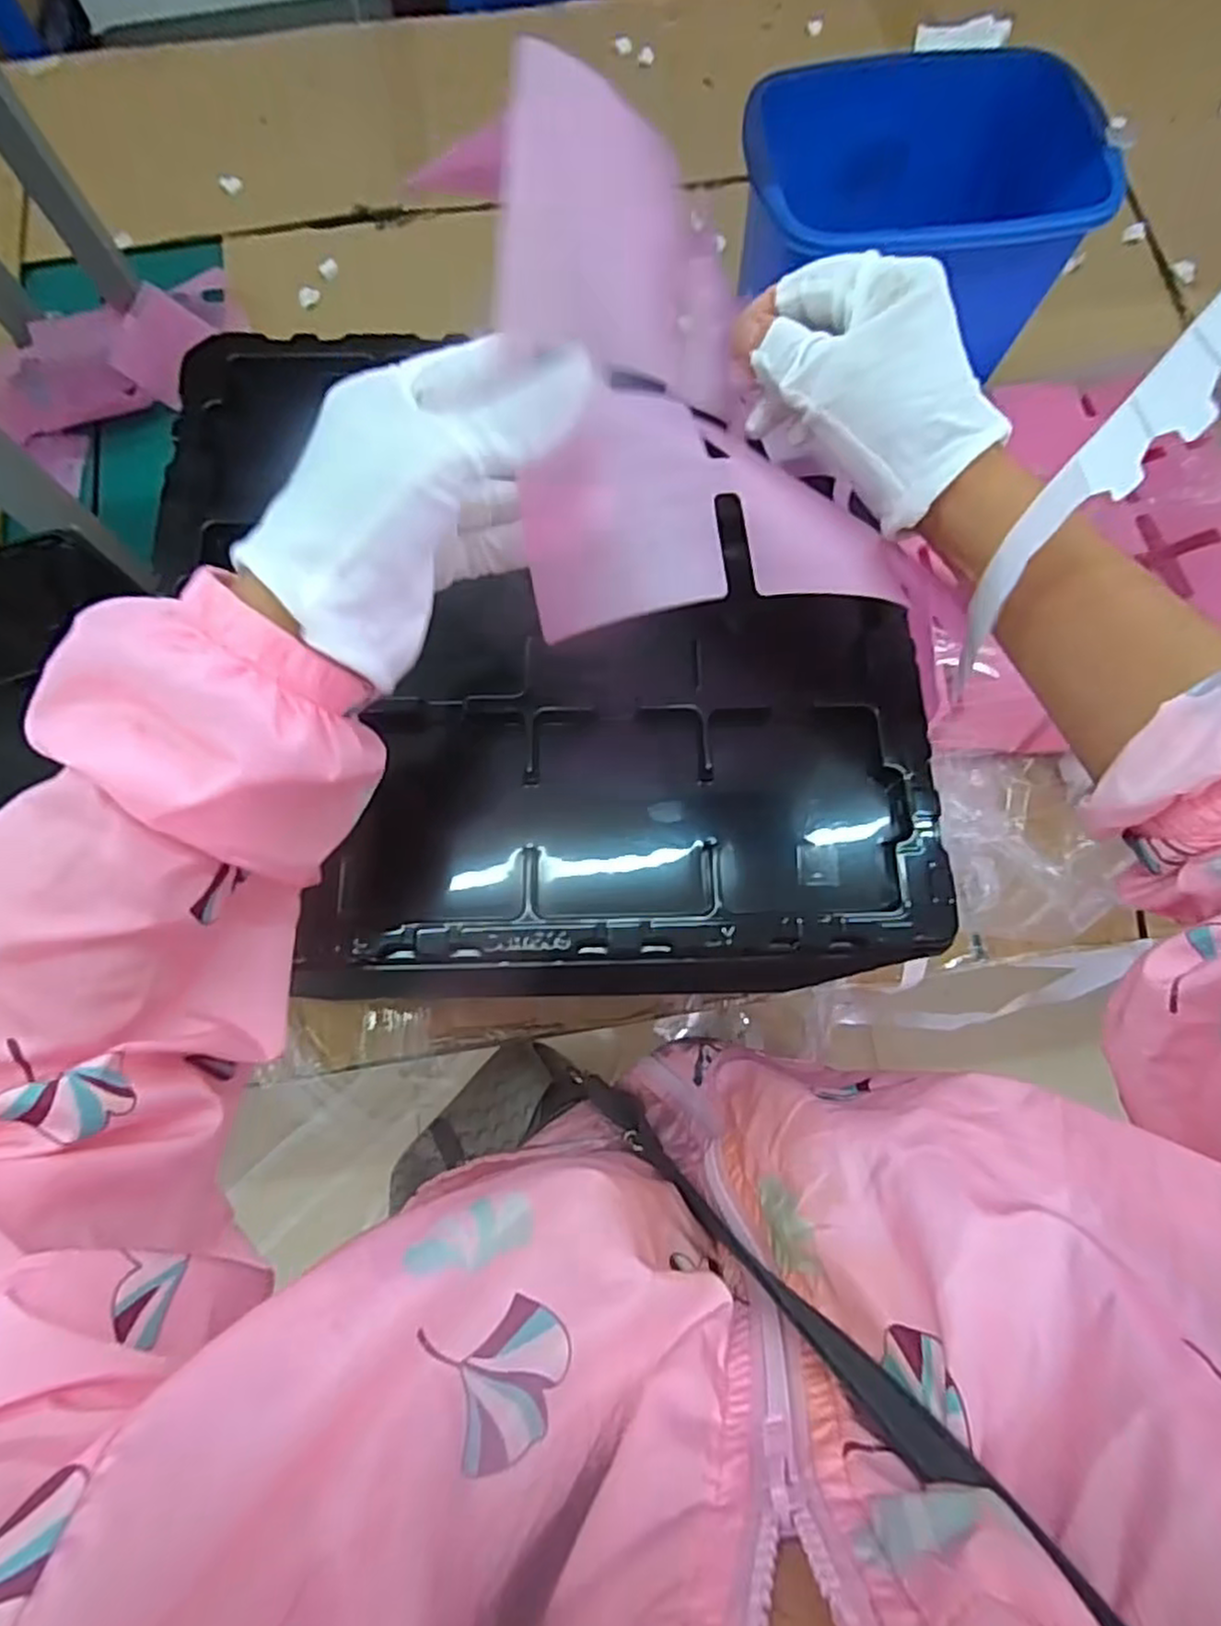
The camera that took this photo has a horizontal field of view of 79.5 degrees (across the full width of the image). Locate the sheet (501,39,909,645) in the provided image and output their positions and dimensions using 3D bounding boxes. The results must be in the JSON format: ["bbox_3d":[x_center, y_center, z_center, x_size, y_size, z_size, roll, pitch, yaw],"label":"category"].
[{"bbox_3d":[0.033,-0.160,0.265,0.135,0.077,0.170,-7,75,-1],"label":"sheet"}]

